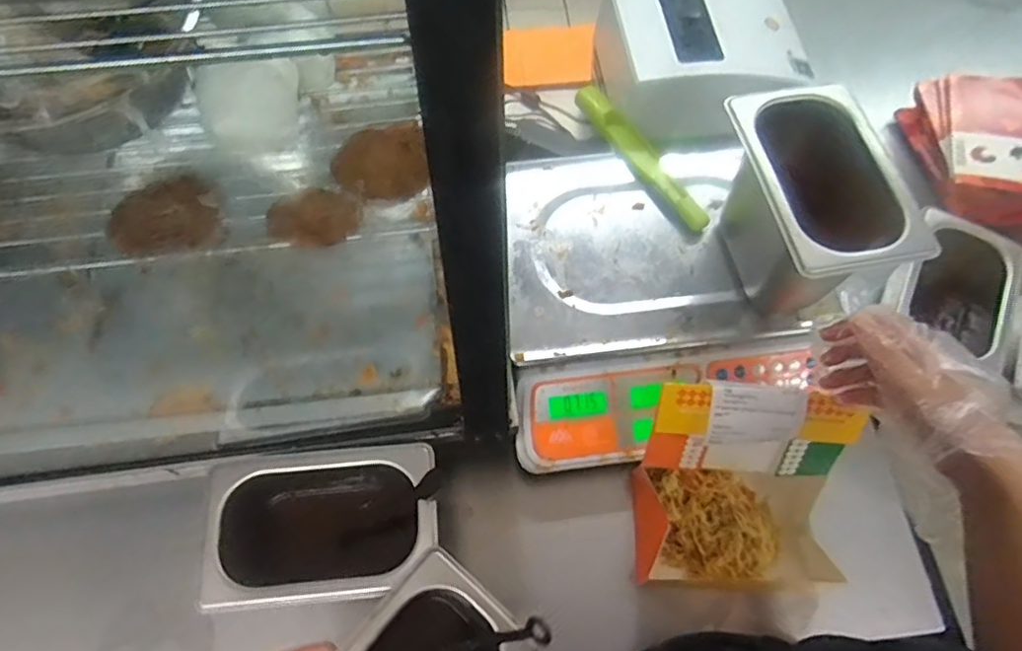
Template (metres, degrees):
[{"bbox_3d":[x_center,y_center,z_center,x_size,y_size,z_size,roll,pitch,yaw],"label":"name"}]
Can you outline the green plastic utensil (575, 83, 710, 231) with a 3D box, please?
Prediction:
[{"bbox_3d":[0.137,-0.184,0.654,0.032,0.020,0.211,-32,70,-13],"label":"green plastic utensil"}]

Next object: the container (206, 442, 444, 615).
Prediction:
[{"bbox_3d":[-0.147,0.165,0.508,0.172,0.080,0.108,-5,67,-2],"label":"container"}]

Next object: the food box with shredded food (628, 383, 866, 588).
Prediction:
[{"bbox_3d":[0.209,0.149,0.556,0.167,0.157,0.149,0,66,0],"label":"food box with shredded food"}]

